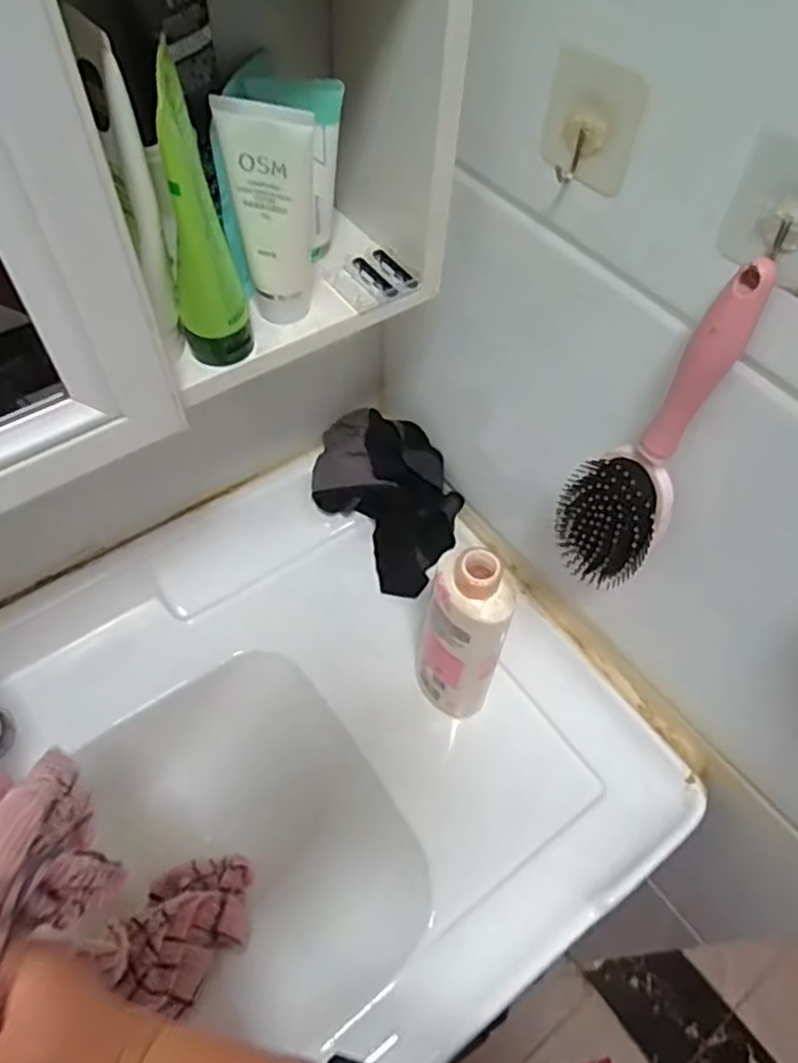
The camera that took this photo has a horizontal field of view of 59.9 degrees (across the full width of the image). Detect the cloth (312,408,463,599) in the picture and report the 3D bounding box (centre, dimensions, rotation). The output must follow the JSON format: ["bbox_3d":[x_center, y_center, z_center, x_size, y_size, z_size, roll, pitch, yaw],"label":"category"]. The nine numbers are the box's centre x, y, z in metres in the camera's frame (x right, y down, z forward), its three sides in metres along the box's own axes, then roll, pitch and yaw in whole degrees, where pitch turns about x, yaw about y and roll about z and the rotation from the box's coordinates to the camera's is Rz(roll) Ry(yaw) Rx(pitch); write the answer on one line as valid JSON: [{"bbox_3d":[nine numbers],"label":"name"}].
[{"bbox_3d":[-0.008,-0.034,0.666,0.117,0.030,0.169,-38,92,8],"label":"cloth"}]

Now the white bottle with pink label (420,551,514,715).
[{"bbox_3d":[0.054,0.080,0.541,0.062,0.200,0.066,20,58,10],"label":"white bottle with pink label"}]

